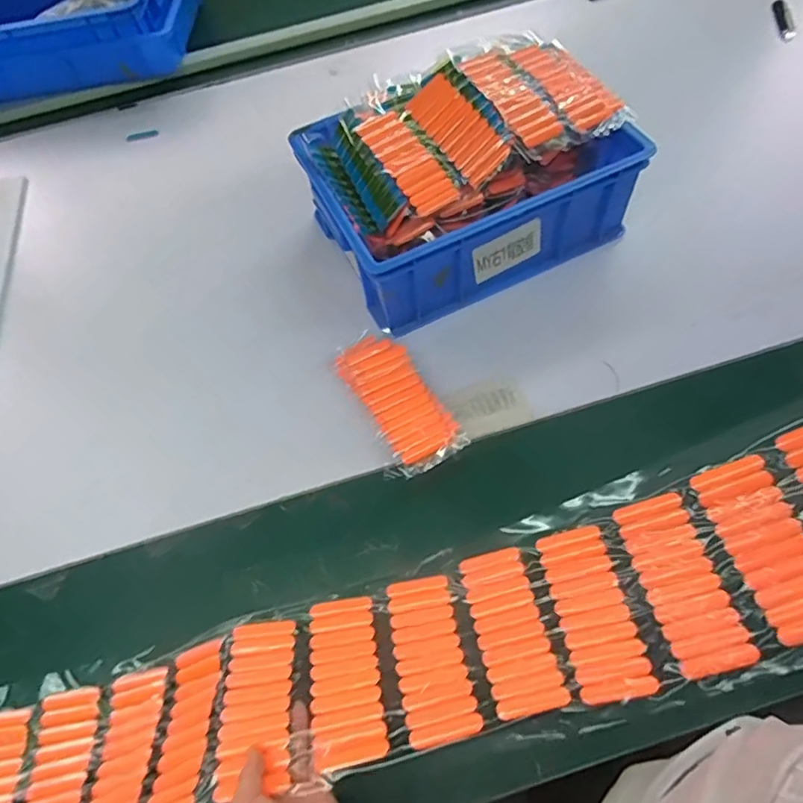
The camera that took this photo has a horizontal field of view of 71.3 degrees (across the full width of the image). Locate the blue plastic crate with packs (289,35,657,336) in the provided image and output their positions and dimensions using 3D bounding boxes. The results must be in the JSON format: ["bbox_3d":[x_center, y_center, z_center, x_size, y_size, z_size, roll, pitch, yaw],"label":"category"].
[{"bbox_3d":[0.088,-0.312,0.781,0.394,0.202,0.265,-24,61,-11],"label":"blue plastic crate with packs"}]

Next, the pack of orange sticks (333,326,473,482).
[{"bbox_3d":[-0.009,-0.007,0.713,0.086,0.032,0.206,-30,62,-14],"label":"pack of orange sticks"}]

